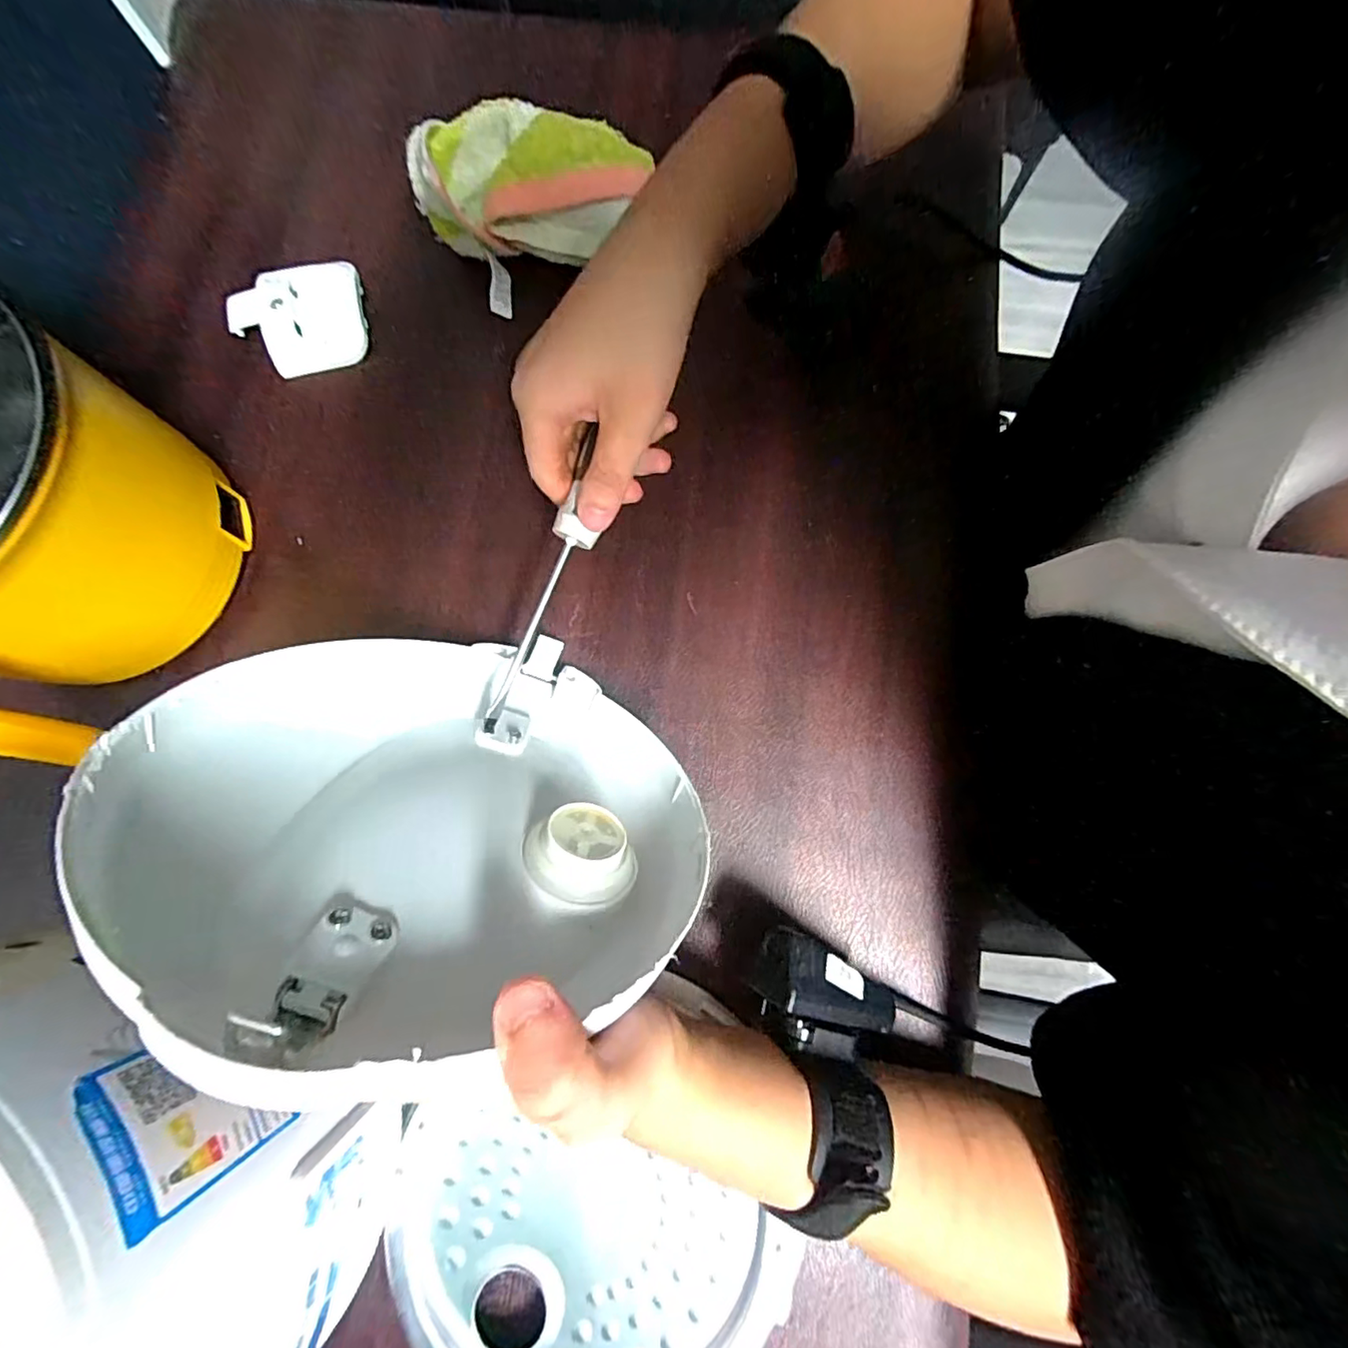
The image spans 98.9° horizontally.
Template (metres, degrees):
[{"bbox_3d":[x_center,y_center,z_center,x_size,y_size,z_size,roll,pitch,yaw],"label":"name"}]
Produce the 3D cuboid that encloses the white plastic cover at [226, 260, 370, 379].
[{"bbox_3d":[-0.244,-0.233,0.377,0.079,0.022,0.070,-13,80,-1],"label":"white plastic cover"}]

